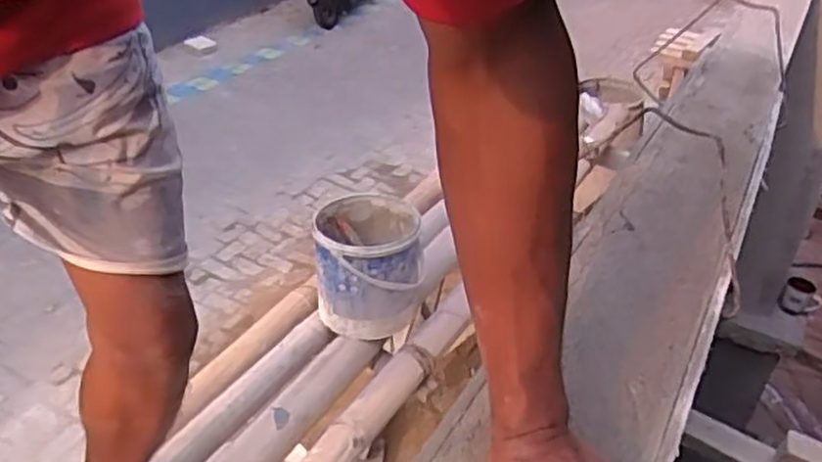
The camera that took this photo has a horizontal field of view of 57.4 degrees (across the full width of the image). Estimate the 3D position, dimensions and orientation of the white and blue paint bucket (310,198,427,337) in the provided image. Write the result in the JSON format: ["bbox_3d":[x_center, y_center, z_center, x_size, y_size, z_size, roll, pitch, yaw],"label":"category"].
[{"bbox_3d":[-0.075,0.063,1.309,0.184,0.172,0.189,3,33,-5],"label":"white and blue paint bucket"}]

